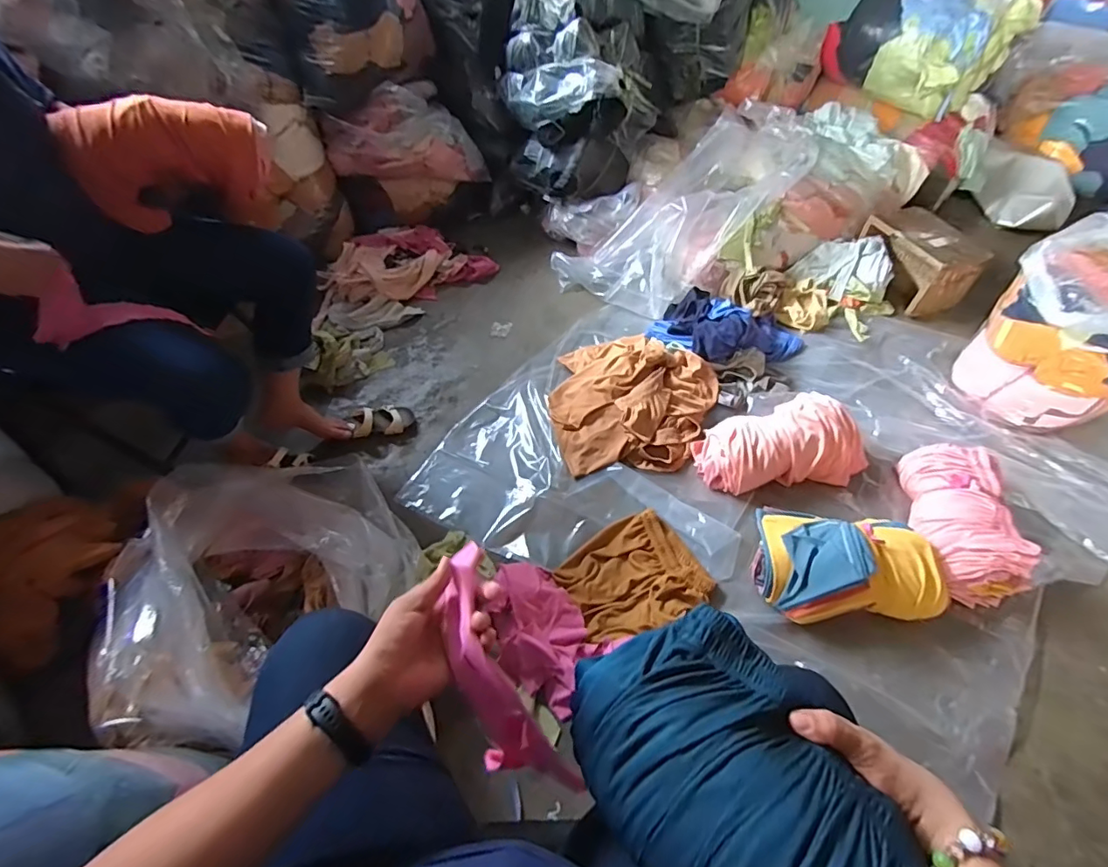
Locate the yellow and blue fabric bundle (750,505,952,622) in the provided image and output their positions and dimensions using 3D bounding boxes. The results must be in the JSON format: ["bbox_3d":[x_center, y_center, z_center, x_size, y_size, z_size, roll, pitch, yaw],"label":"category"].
[{"bbox_3d":[0.585,0.261,1.024,0.339,0.126,0.229,11,53,9],"label":"yellow and blue fabric bundle"}]

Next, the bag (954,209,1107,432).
[{"bbox_3d":[1.345,-0.283,1.283,0.521,0.327,0.342,-28,57,-18],"label":"bag"}]

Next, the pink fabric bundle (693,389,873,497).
[{"bbox_3d":[0.535,0.027,1.209,0.375,0.127,0.168,-6,53,-3],"label":"pink fabric bundle"}]

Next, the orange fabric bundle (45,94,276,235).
[{"bbox_3d":[-0.666,-0.469,0.918,0.294,0.204,0.096,-20,54,-14],"label":"orange fabric bundle"}]

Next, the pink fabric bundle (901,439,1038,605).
[{"bbox_3d":[0.865,0.169,1.086,0.185,0.126,0.345,3,53,4],"label":"pink fabric bundle"}]

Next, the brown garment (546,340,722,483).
[{"bbox_3d":[0.196,-0.092,1.322,0.404,0.083,0.431,12,54,10],"label":"brown garment"}]

